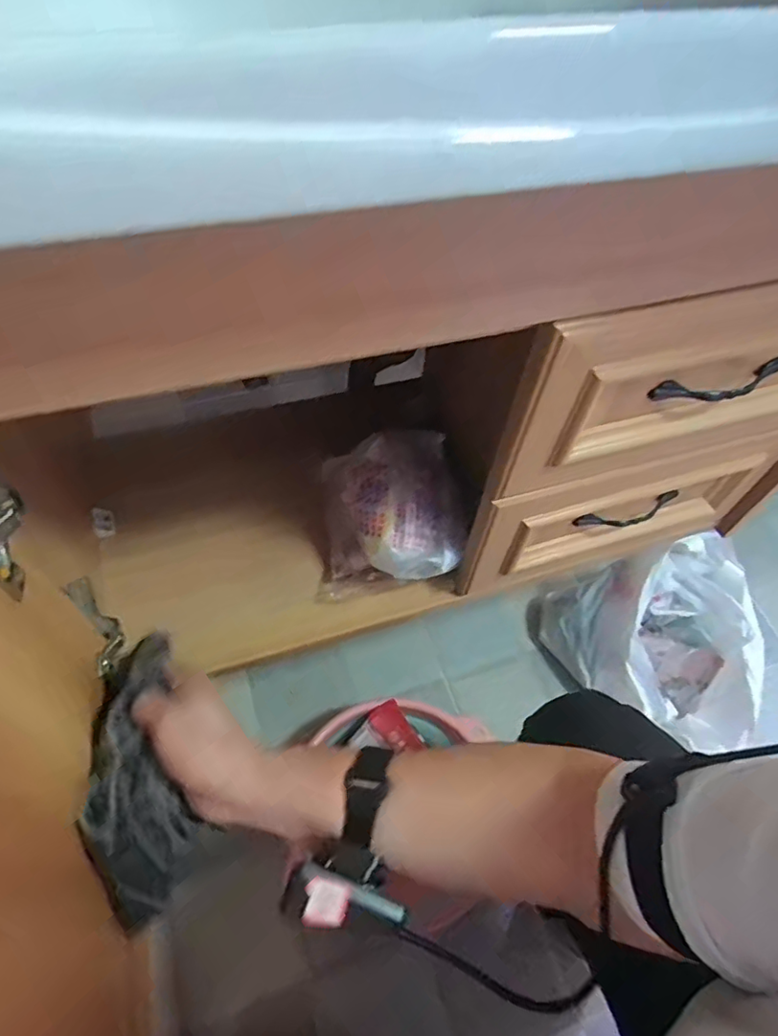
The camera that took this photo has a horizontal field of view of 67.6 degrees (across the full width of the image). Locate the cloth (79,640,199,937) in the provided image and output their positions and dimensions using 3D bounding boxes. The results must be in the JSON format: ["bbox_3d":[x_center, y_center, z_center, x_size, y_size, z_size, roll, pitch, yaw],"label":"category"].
[{"bbox_3d":[-0.180,0.188,0.422,0.066,0.086,0.198,-7,71,-9],"label":"cloth"}]

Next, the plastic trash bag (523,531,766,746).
[{"bbox_3d":[0.409,0.178,0.904,0.320,0.246,0.209,40,63,20],"label":"plastic trash bag"}]

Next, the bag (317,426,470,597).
[{"bbox_3d":[0.005,-0.008,0.635,0.157,0.107,0.160,3,57,-3],"label":"bag"}]

